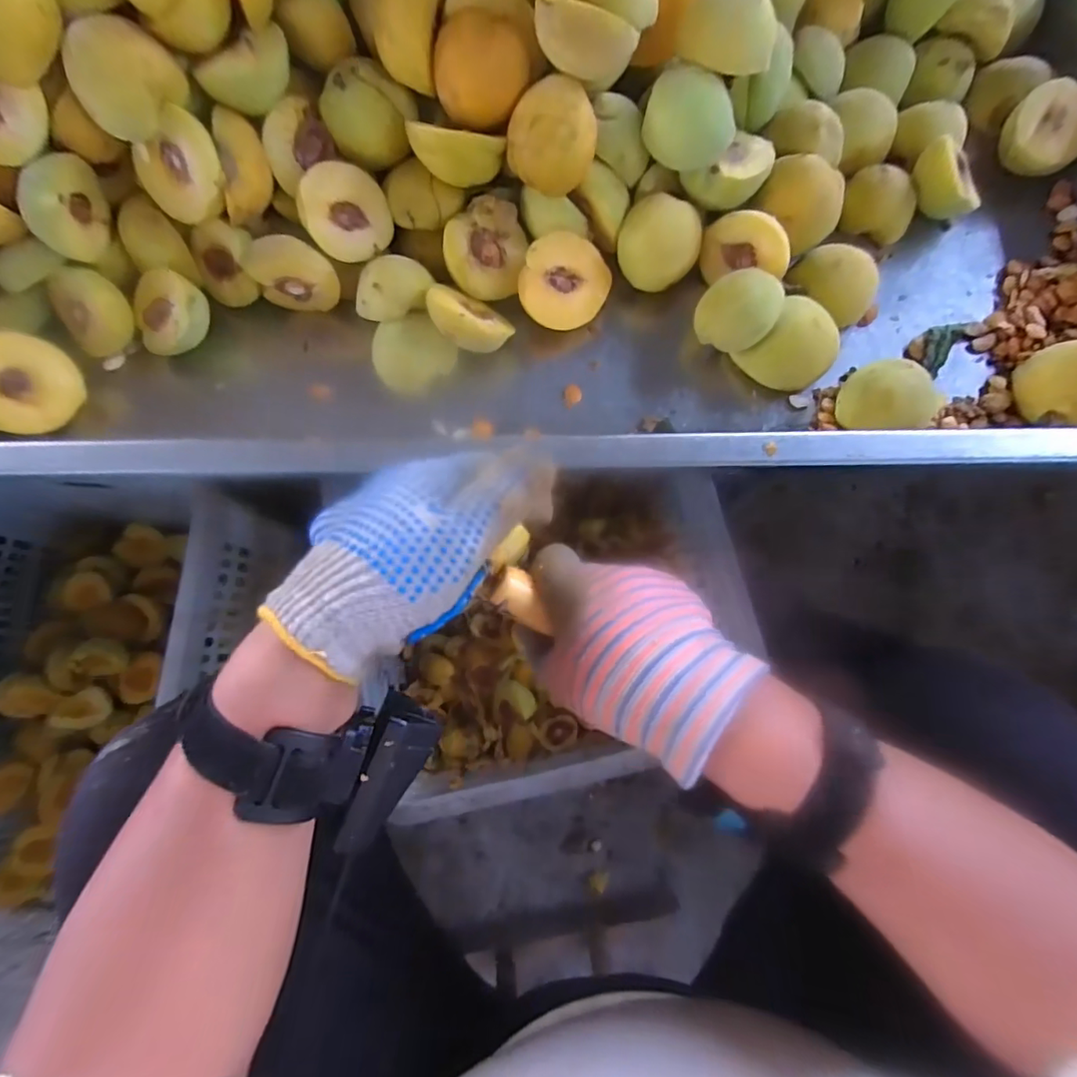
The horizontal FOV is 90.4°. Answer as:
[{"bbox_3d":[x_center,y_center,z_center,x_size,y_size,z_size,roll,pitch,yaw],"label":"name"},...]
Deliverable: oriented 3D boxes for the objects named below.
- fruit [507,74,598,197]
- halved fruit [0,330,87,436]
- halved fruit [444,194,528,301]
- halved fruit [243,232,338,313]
[{"bbox_3d":[0.009,-0.256,0.353,0.055,0.057,0.053,4,77,2],"label":"fruit"},{"bbox_3d":[-0.359,-0.108,0.371,0.032,0.064,0.066,28,100,44],"label":"halved fruit"},{"bbox_3d":[-0.040,-0.206,0.388,0.056,0.033,0.064,-10,104,-10],"label":"halved fruit"},{"bbox_3d":[-0.173,-0.186,0.378,0.060,0.045,0.025,2,77,1],"label":"halved fruit"}]

